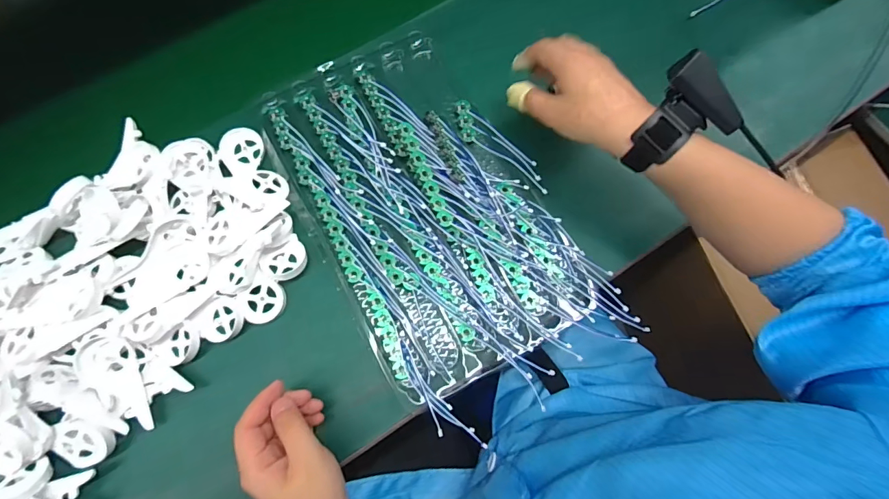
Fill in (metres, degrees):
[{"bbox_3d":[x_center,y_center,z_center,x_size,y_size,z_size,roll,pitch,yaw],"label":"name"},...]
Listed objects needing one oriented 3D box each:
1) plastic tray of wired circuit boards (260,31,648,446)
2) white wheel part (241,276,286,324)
[{"bbox_3d":[-0.015,-0.041,0.463,0.230,0.026,0.409,-31,78,-9],"label":"plastic tray of wired circuit boards"},{"bbox_3d":[-0.181,0.051,0.436,0.043,0.007,0.040,-40,95,-16],"label":"white wheel part"}]

